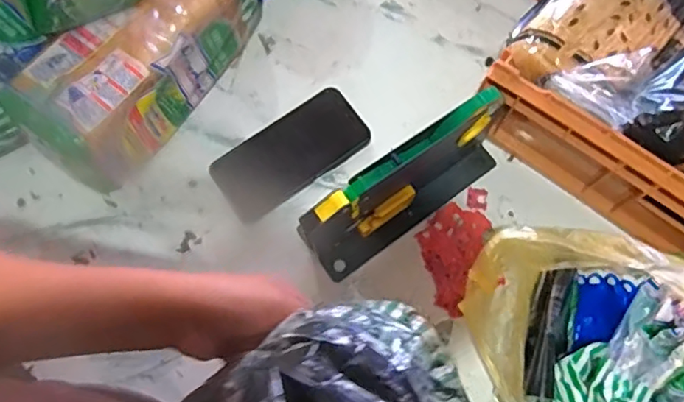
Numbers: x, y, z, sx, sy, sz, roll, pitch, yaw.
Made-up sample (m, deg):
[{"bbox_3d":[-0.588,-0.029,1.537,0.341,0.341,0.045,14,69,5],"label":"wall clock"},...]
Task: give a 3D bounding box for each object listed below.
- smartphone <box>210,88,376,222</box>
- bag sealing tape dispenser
[{"bbox_3d":[-0.055,-0.051,0.615,0.166,0.016,0.077,-34,78,-7],"label":"smartphone"},{"bbox_3d":[0.069,-0.014,0.536,0.213,0.145,0.055,-36,78,-8],"label":"bag sealing tape dispenser"}]

